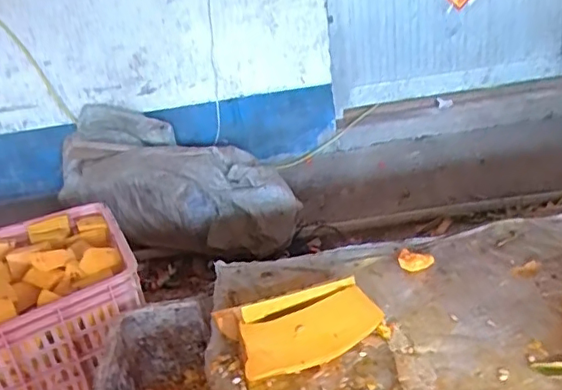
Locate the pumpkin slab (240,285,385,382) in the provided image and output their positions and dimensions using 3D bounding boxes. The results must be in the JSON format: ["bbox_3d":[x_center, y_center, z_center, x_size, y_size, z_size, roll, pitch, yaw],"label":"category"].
[{"bbox_3d":[0.040,0.174,0.713,0.186,0.021,0.077,-16,49,-19],"label":"pumpkin slab"}]

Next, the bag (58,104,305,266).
[{"bbox_3d":[-0.293,-0.019,1.551,0.693,0.257,0.304,20,34,9],"label":"bag"}]

